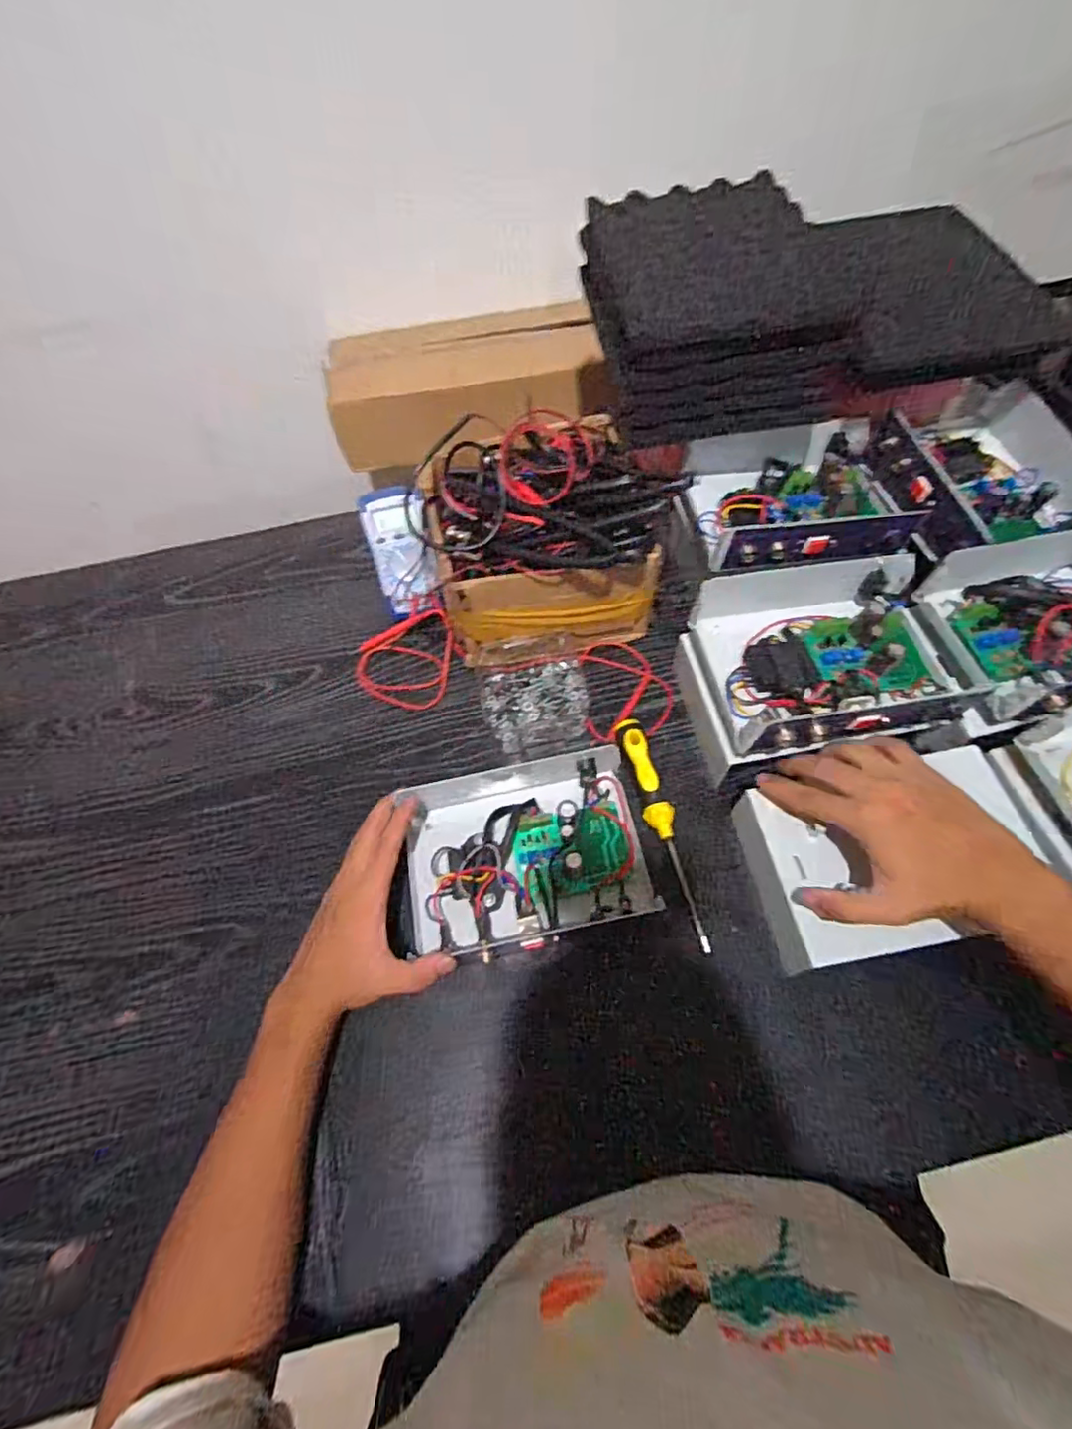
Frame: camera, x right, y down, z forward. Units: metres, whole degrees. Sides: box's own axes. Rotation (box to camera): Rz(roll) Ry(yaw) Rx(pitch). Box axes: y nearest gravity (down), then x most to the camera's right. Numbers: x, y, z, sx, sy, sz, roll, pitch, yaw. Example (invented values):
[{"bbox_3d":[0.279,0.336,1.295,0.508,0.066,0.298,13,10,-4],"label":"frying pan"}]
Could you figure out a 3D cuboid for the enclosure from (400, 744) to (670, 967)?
[{"bbox_3d":[-0.016,0.117,0.523,0.213,0.053,0.163,-12,61,-3],"label":"enclosure"}]

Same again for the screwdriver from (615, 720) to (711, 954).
[{"bbox_3d":[0.115,0.098,0.529,0.025,0.027,0.212,-16,61,-5],"label":"screwdriver"}]

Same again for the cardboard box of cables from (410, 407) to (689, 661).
[{"bbox_3d":[0.009,-0.169,0.584,0.228,0.170,0.147,-8,61,-1],"label":"cardboard box of cables"}]

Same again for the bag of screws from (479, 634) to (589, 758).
[{"bbox_3d":[-0.003,-0.022,0.596,0.110,0.042,0.119,-6,61,0],"label":"bag of screws"}]

